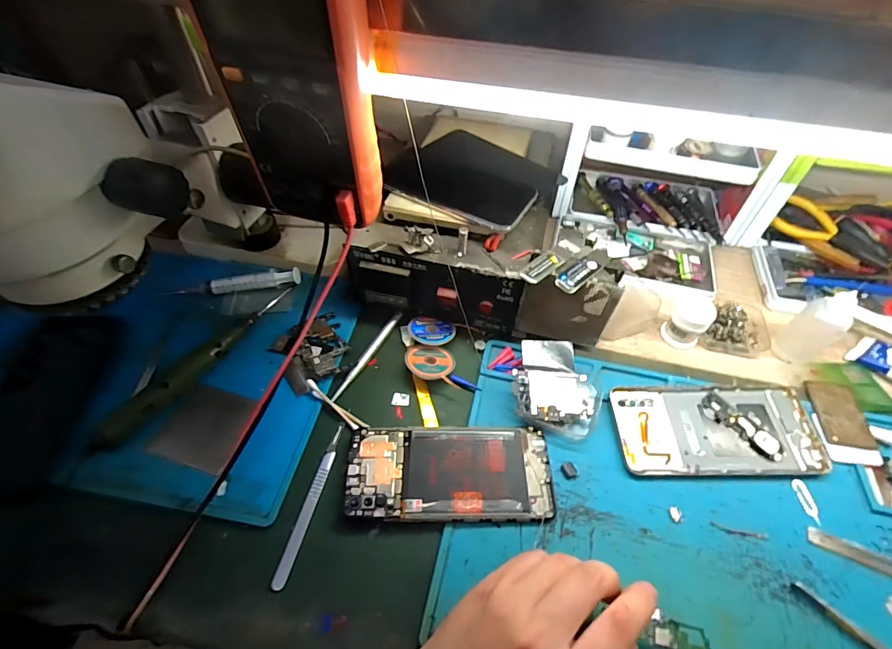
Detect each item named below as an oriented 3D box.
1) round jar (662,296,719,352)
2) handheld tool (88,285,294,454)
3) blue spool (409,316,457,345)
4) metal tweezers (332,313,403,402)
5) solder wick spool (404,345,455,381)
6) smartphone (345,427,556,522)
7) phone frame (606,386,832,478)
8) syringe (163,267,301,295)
[{"bbox_3d":[0.239,-0.002,0.417,0.036,0.041,0.034,0,52,0],"label":"round jar"},{"bbox_3d":[-0.219,0.030,0.388,0.023,0.025,0.207,28,57,20],"label":"handheld tool"},{"bbox_3d":[-0.014,0.005,0.416,0.041,0.007,0.041,5,37,-4],"label":"blue spool"},{"bbox_3d":[-0.074,0.027,0.405,0.009,0.004,0.110,24,55,17],"label":"metal tweezers"},{"bbox_3d":[-0.015,0.035,0.394,0.045,0.014,0.039,12,53,9],"label":"solder wick spool"},{"bbox_3d":[0.003,0.115,0.332,0.155,0.010,0.071,0,52,0],"label":"smartphone"},{"bbox_3d":[0.227,0.088,0.357,0.164,0.008,0.074,0,52,-1],"label":"phone frame"},{"bbox_3d":[-0.217,-0.043,0.442,0.128,0.027,0.016,-6,52,-5],"label":"syringe"}]

